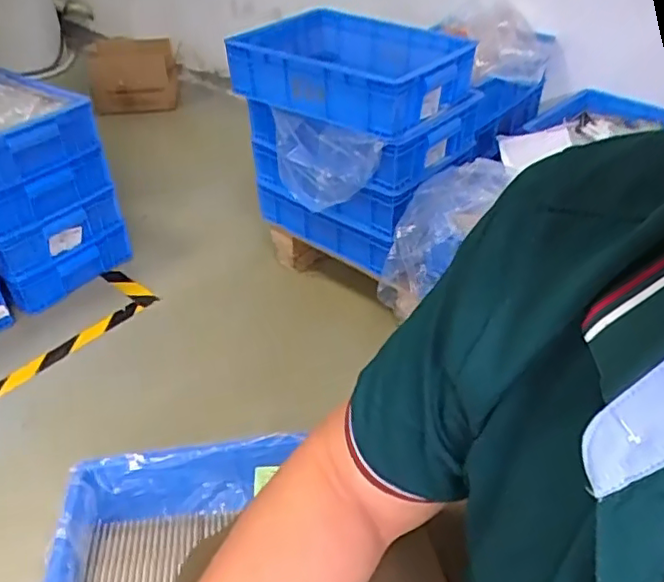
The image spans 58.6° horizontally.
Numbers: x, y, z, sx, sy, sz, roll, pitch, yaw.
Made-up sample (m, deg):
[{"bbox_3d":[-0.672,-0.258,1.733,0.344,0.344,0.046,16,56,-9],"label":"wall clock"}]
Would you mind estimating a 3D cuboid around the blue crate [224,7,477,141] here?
[{"bbox_3d":[0.042,-0.455,1.194,0.374,0.122,0.353,25,46,29],"label":"blue crate"}]

